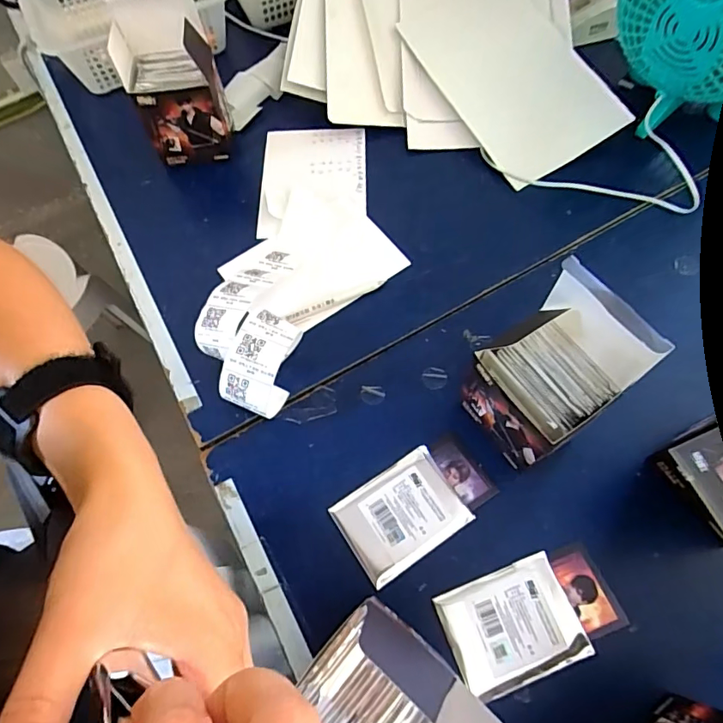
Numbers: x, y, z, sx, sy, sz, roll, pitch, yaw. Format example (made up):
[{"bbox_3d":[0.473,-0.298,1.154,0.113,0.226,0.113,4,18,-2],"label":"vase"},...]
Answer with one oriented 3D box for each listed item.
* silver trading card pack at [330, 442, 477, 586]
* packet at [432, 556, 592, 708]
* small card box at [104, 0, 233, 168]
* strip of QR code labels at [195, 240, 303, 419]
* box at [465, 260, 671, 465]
[{"bbox_3d":[0.035,0.137,0.438,0.103,0.004,0.079,-31,67,-12],"label":"silver trading card pack"},{"bbox_3d":[0.122,0.214,0.396,0.102,0.006,0.079,-20,66,-7],"label":"packet"},{"bbox_3d":[-0.219,-0.322,0.578,0.104,0.156,0.083,-16,65,-5],"label":"small card box"},{"bbox_3d":[-0.109,-0.049,0.499,0.100,0.060,0.210,-2,65,1],"label":"strip of QR code labels"},{"bbox_3d":[0.147,0.014,0.396,0.085,0.174,0.099,-34,67,-11],"label":"box"}]

